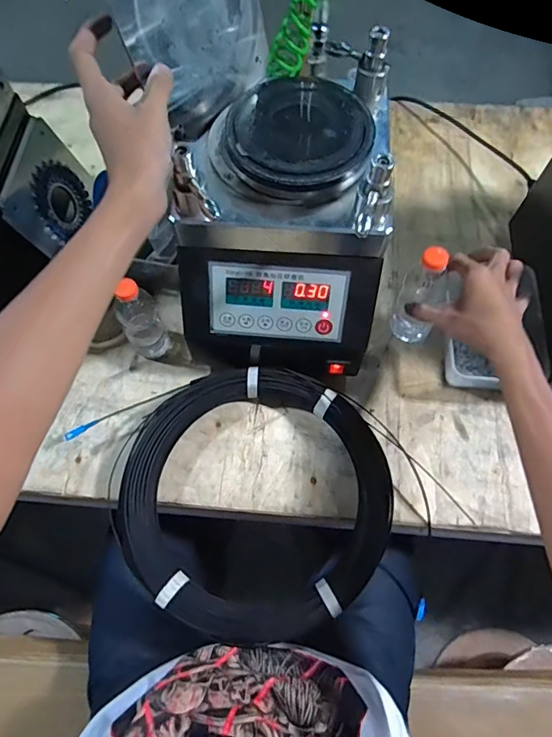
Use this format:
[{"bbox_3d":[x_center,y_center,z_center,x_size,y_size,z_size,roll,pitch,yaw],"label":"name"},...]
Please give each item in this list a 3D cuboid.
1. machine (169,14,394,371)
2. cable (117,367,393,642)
[{"bbox_3d":[0.010,-0.167,0.530,0.213,0.226,0.259,5,67,3],"label":"machine"},{"bbox_3d":[-0.022,0.149,0.544,0.308,0.053,0.296,0,67,1],"label":"cable"}]

